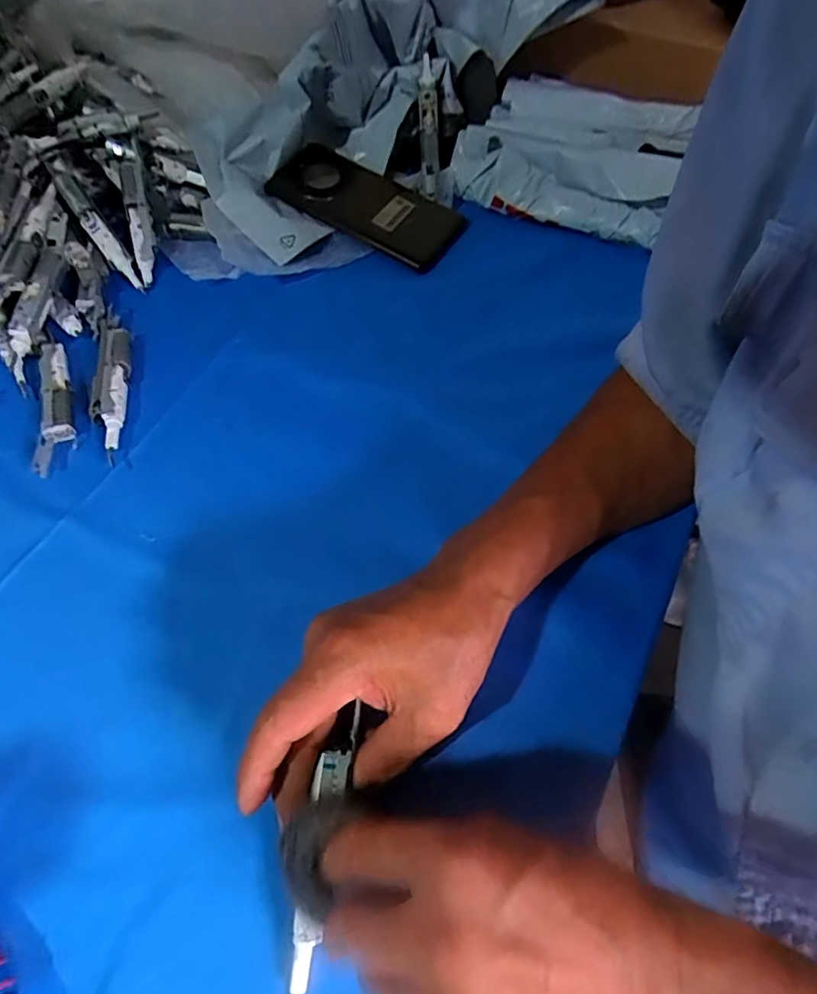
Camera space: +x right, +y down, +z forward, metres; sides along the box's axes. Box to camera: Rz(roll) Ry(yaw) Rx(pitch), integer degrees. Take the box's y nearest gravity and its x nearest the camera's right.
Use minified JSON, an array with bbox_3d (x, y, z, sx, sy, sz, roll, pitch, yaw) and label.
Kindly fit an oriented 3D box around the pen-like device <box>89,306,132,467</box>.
[{"bbox_3d":[-0.220,-0.089,0.429,0.022,0.013,0.135,-7,63,-3],"label":"pen-like device"}]

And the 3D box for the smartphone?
[{"bbox_3d":[-0.034,-0.259,0.509,0.164,0.015,0.082,30,67,6],"label":"smartphone"}]

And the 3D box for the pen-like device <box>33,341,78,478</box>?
[{"bbox_3d":[-0.257,-0.069,0.420,0.026,0.017,0.111,-11,63,-5],"label":"pen-like device"}]

